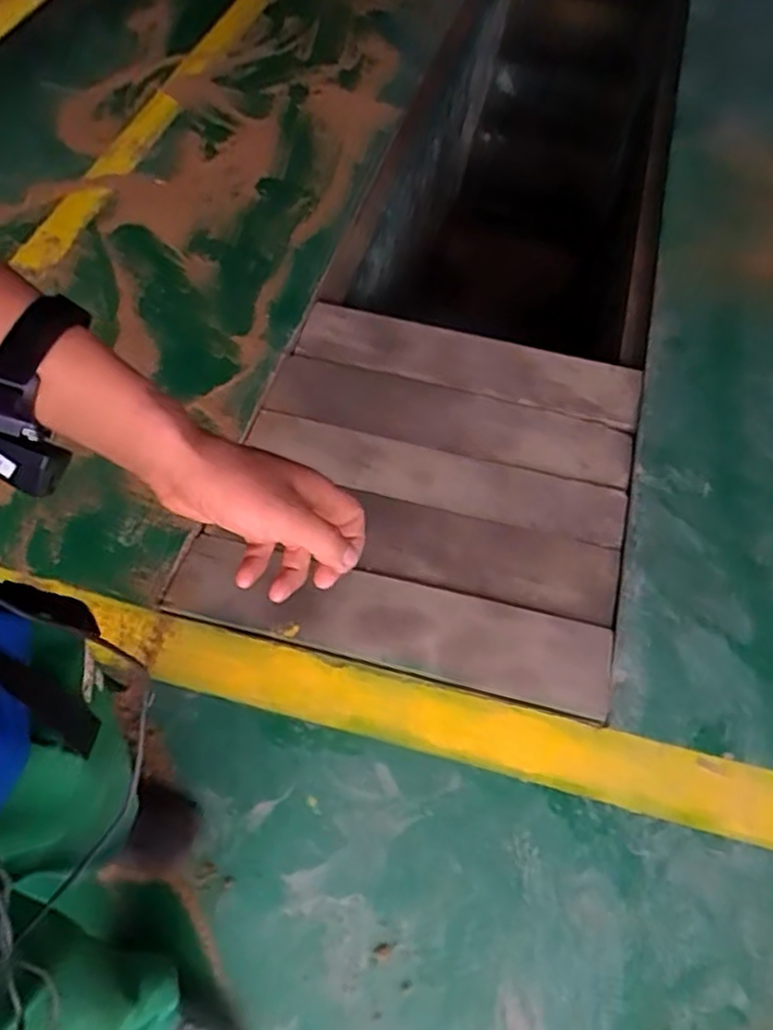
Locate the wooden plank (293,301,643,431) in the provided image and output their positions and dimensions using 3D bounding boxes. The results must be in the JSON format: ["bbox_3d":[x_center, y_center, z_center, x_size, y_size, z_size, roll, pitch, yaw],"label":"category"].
[{"bbox_3d":[0.202,-0.390,1.824,0.847,0.053,0.182,14,68,12],"label":"wooden plank"}]

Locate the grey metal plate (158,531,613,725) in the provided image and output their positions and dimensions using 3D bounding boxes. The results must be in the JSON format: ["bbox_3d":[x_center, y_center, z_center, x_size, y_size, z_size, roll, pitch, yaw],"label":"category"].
[{"bbox_3d":[0.002,0.206,1.430,0.871,0.026,0.191,13,58,6],"label":"grey metal plate"}]

